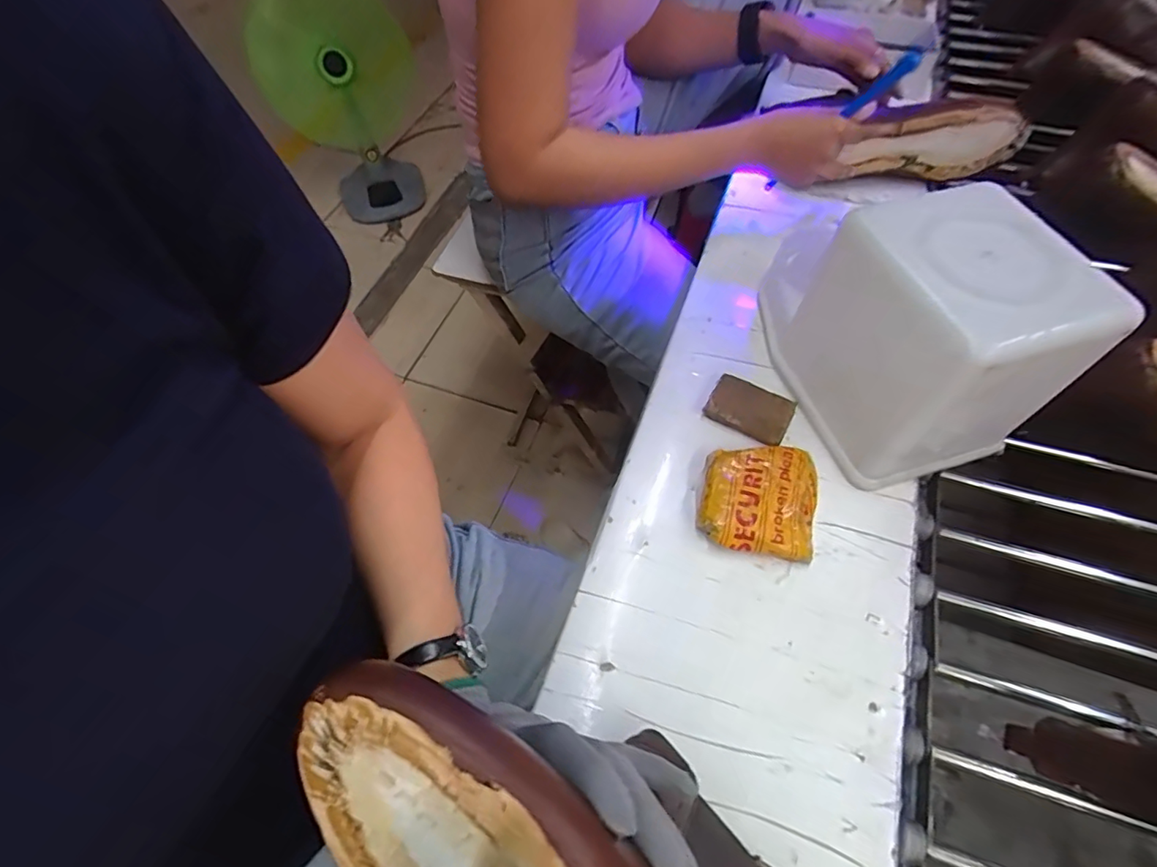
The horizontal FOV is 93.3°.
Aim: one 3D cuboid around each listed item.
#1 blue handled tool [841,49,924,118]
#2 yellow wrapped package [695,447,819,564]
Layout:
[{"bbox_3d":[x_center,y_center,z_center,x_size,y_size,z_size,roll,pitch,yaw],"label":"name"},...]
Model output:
[{"bbox_3d":[0.283,-0.325,0.507,0.018,0.081,0.014,-23,94,-14],"label":"blue handled tool"},{"bbox_3d":[0.142,0.052,0.432,0.086,0.026,0.087,10,59,8],"label":"yellow wrapped package"}]

